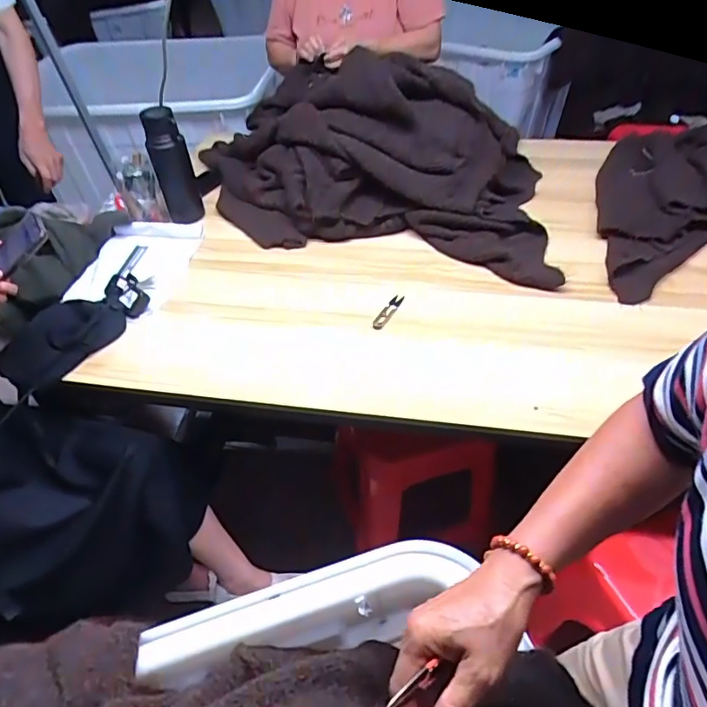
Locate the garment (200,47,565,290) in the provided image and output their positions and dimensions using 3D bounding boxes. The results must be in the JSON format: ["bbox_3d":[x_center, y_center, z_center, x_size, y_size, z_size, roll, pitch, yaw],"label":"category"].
[{"bbox_3d":[0.036,-0.469,1.204,0.882,0.229,0.518,10,47,14],"label":"garment"}]

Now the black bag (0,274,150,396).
[{"bbox_3d":[-0.494,-0.052,0.926,0.106,0.083,0.281,25,52,26],"label":"black bag"}]

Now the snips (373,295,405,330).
[{"bbox_3d":[0.064,-0.077,0.960,0.021,0.009,0.093,23,52,25],"label":"snips"}]

